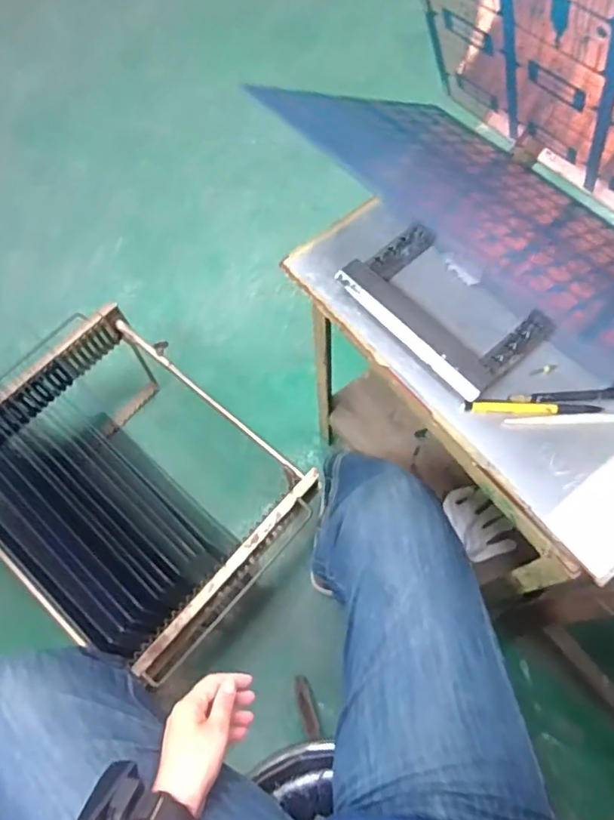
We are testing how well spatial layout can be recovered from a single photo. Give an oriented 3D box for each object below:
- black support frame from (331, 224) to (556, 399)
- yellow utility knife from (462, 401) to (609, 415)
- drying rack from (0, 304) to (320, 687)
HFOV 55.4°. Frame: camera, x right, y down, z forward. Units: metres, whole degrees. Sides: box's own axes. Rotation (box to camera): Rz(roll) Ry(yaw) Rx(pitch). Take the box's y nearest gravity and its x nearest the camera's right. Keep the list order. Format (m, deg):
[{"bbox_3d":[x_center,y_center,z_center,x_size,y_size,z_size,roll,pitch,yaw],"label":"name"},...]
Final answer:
[{"bbox_3d":[0.143,-0.111,0.634,0.128,0.042,0.202,-40,70,-15],"label":"black support frame"},{"bbox_3d":[0.227,-0.001,0.592,0.137,0.010,0.013,3,66,3],"label":"yellow utility knife"},{"bbox_3d":[-0.293,0.120,0.989,0.527,0.265,0.423,37,72,16],"label":"drying rack"}]

